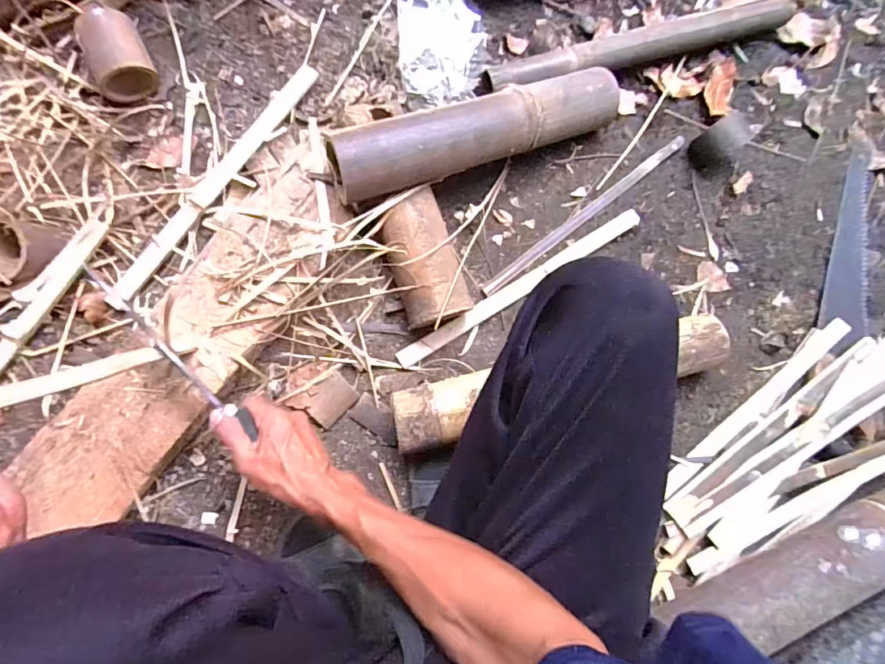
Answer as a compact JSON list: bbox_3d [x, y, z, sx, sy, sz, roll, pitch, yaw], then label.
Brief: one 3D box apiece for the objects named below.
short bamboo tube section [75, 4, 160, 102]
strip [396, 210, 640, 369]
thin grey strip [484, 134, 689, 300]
[{"bbox_3d":[-0.404,-0.343,0.609,0.069,0.055,0.090,-24,88,-9],"label":"short bamboo tube section"},{"bbox_3d":[0.109,-0.063,0.668,0.387,0.012,0.026,-31,89,-9],"label":"strip"},{"bbox_3d":[0.206,-0.170,0.698,0.373,0.007,0.019,-37,90,-9],"label":"thin grey strip"}]

